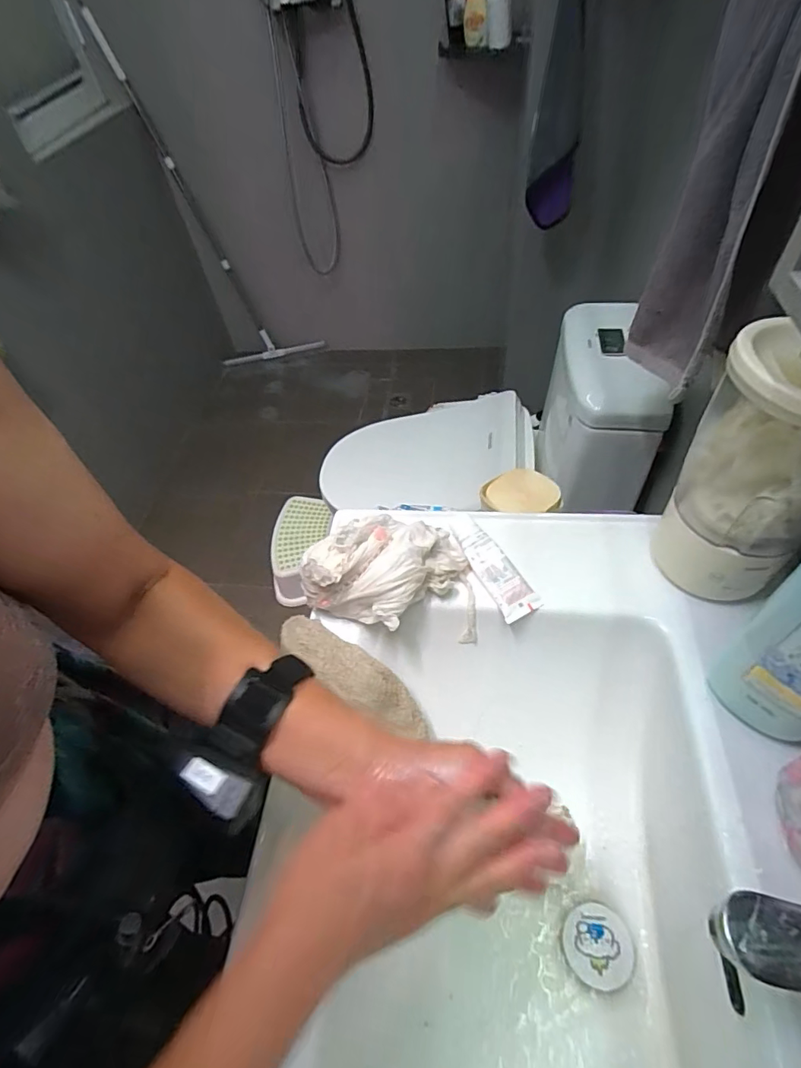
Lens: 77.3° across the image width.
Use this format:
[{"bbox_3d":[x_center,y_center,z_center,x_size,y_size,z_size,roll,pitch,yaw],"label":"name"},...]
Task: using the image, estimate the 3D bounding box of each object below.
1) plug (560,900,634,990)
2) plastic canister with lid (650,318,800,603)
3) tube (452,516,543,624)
[{"bbox_3d":[0.185,0.387,0.472,0.061,0.023,0.061,11,54,13],"label":"plug"},{"bbox_3d":[0.305,-0.047,0.445,0.107,0.243,0.110,16,55,16],"label":"plastic canister with lid"},{"bbox_3d":[0.102,0.033,0.559,0.043,0.023,0.132,-23,54,-13],"label":"tube"}]

